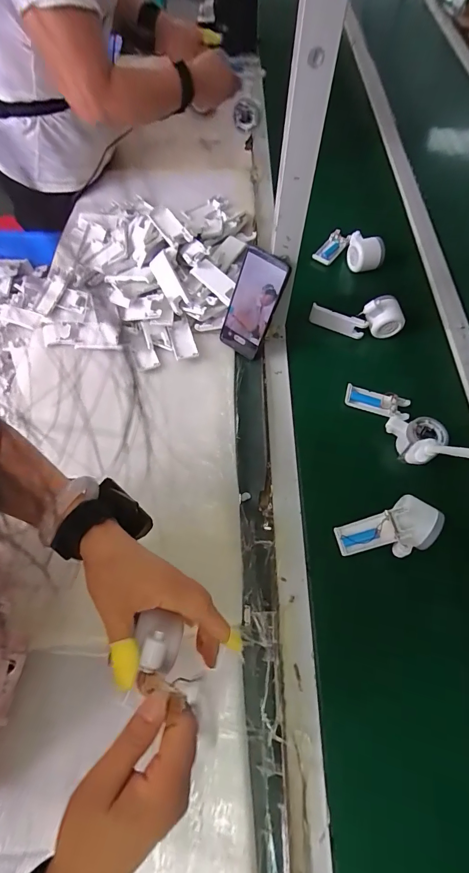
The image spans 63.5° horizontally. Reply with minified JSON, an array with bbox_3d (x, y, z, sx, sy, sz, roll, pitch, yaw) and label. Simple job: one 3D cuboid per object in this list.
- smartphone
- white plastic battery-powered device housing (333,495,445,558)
[{"bbox_3d":[0.028,-0.208,0.611,0.073,0.164,0.014,32,41,7],"label":"smartphone"},{"bbox_3d":[0.210,0.125,0.512,0.142,0.042,0.072,-18,63,10],"label":"white plastic battery-powered device housing"}]

